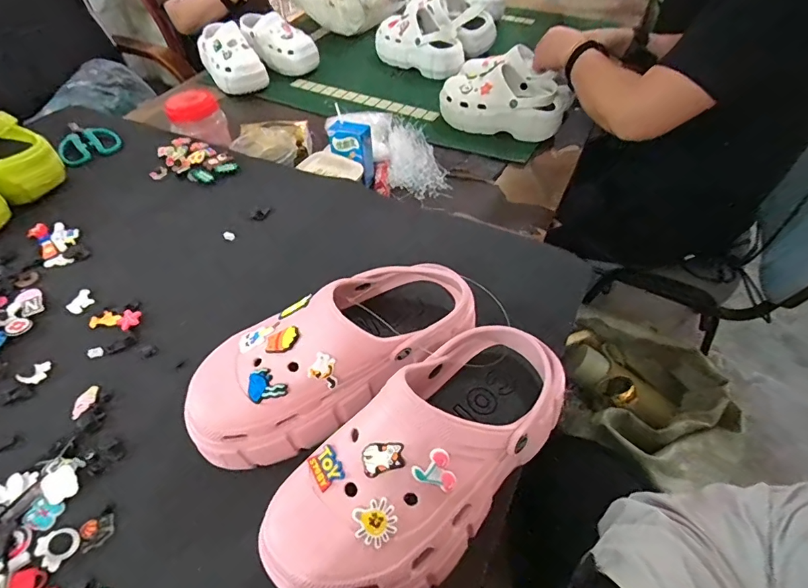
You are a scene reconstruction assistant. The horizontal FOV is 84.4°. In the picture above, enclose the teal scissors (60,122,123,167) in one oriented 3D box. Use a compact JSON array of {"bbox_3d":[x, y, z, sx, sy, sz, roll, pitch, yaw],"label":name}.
[{"bbox_3d":[-0.523,-0.254,0.738,0.089,0.018,0.097,-30,54,-23],"label":"teal scissors"}]

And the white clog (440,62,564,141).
[{"bbox_3d":[0.198,-0.391,0.912,0.251,0.112,0.105,13,50,13],"label":"white clog"}]

